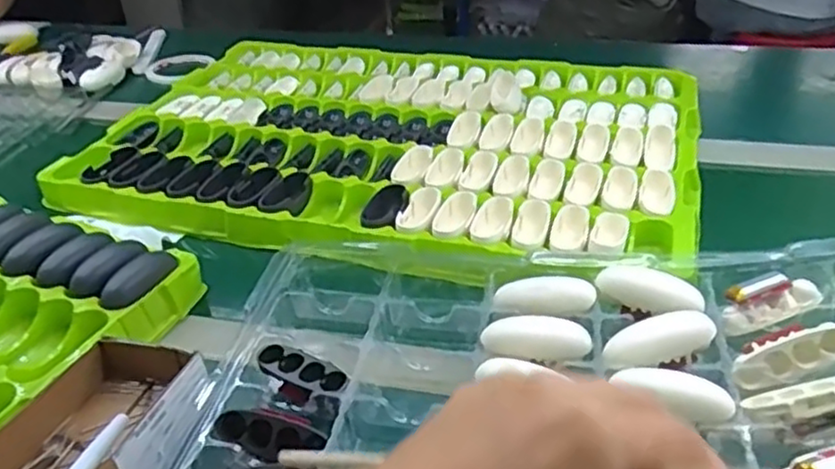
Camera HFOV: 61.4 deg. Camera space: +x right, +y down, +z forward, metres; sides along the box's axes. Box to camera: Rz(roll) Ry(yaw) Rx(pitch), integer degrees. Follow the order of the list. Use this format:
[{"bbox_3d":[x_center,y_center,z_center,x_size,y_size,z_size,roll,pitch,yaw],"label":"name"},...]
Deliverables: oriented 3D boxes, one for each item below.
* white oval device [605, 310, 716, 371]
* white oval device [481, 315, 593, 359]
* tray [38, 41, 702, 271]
[{"bbox_3d":[0.144,0.063,0.420,0.064,0.021,0.018,-19,32,9],"label":"white oval device"},{"bbox_3d":[0.073,0.062,0.428,0.064,0.016,0.021,-3,34,0],"label":"white oval device"},{"bbox_3d":[-0.022,-0.106,0.728,0.589,0.032,0.440,5,33,13],"label":"tray"}]

